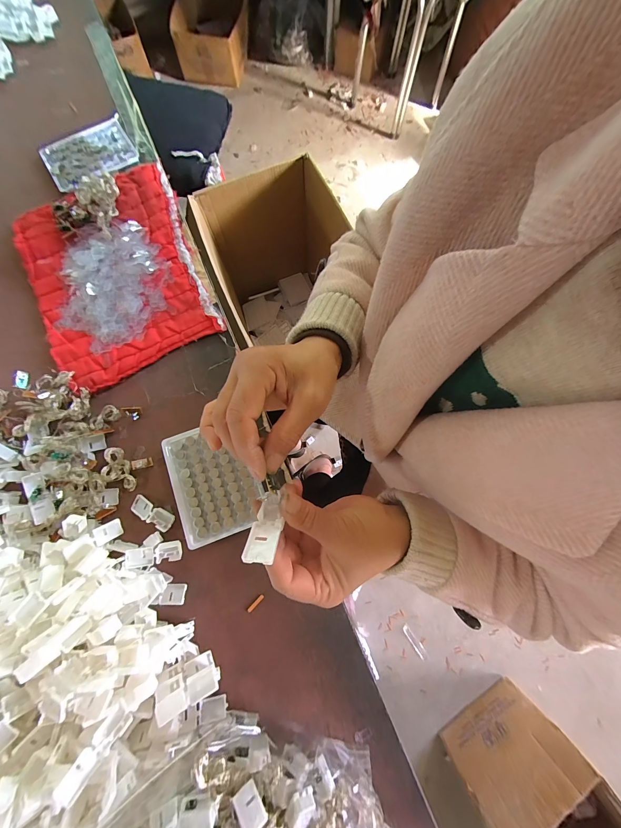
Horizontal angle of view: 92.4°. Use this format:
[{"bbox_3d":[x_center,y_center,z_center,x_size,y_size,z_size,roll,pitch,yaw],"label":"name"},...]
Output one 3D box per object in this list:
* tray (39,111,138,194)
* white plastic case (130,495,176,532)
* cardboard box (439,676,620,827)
[{"bbox_3d":[-0.345,-0.407,0.464,0.132,0.008,0.103,-32,80,-8],"label":"tray"},{"bbox_3d":[-0.186,0.116,0.349,0.054,0.008,0.020,31,79,5],"label":"white plastic case"},{"bbox_3d":[0.618,1.027,0.729,0.277,0.275,0.440,-36,81,-8],"label":"cardboard box"}]

